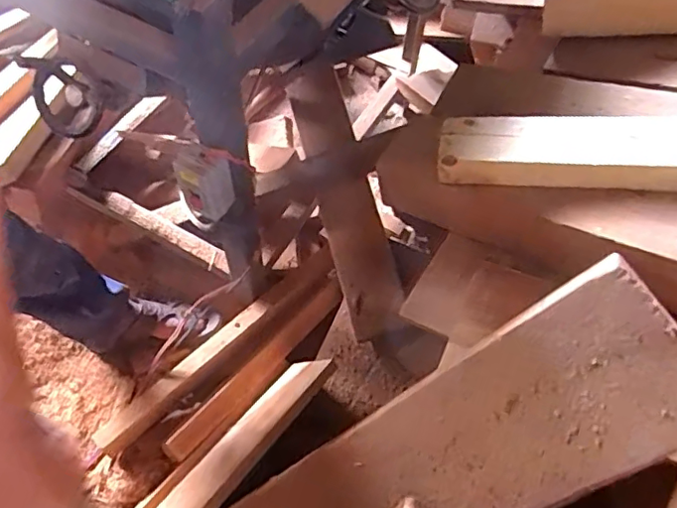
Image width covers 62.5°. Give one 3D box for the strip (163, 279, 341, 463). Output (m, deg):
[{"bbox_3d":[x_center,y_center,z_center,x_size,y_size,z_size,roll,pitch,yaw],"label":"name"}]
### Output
[{"bbox_3d":[-0.146,0.212,1.071,0.049,0.027,0.448,38,63,18],"label":"strip"}]

